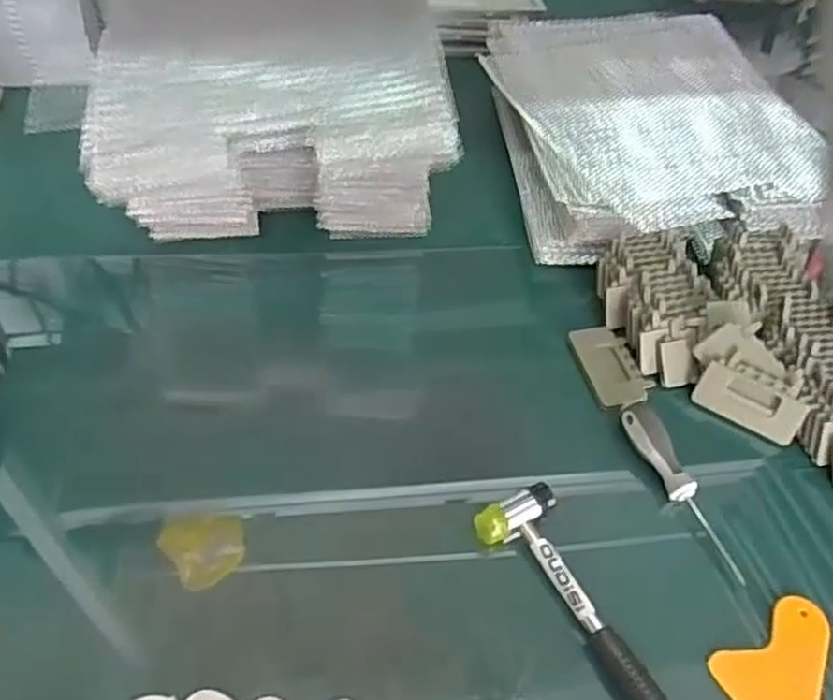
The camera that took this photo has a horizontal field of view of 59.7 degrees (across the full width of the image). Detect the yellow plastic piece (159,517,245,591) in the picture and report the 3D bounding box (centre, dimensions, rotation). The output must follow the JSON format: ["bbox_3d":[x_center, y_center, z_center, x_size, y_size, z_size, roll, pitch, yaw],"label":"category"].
[{"bbox_3d":[-0.295,0.276,1.010,0.114,0.091,0.078,-15,53,-16],"label":"yellow plastic piece"}]

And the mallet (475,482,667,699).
[{"bbox_3d":[0.136,0.197,0.494,0.057,0.030,0.243,-27,58,-25],"label":"mallet"}]

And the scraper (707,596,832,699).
[{"bbox_3d":[0.258,0.220,0.501,0.098,0.009,0.070,-25,57,-23],"label":"scraper"}]

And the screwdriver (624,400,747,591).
[{"bbox_3d":[0.211,0.105,0.568,0.025,0.033,0.149,-18,54,-19],"label":"screwdriver"}]

